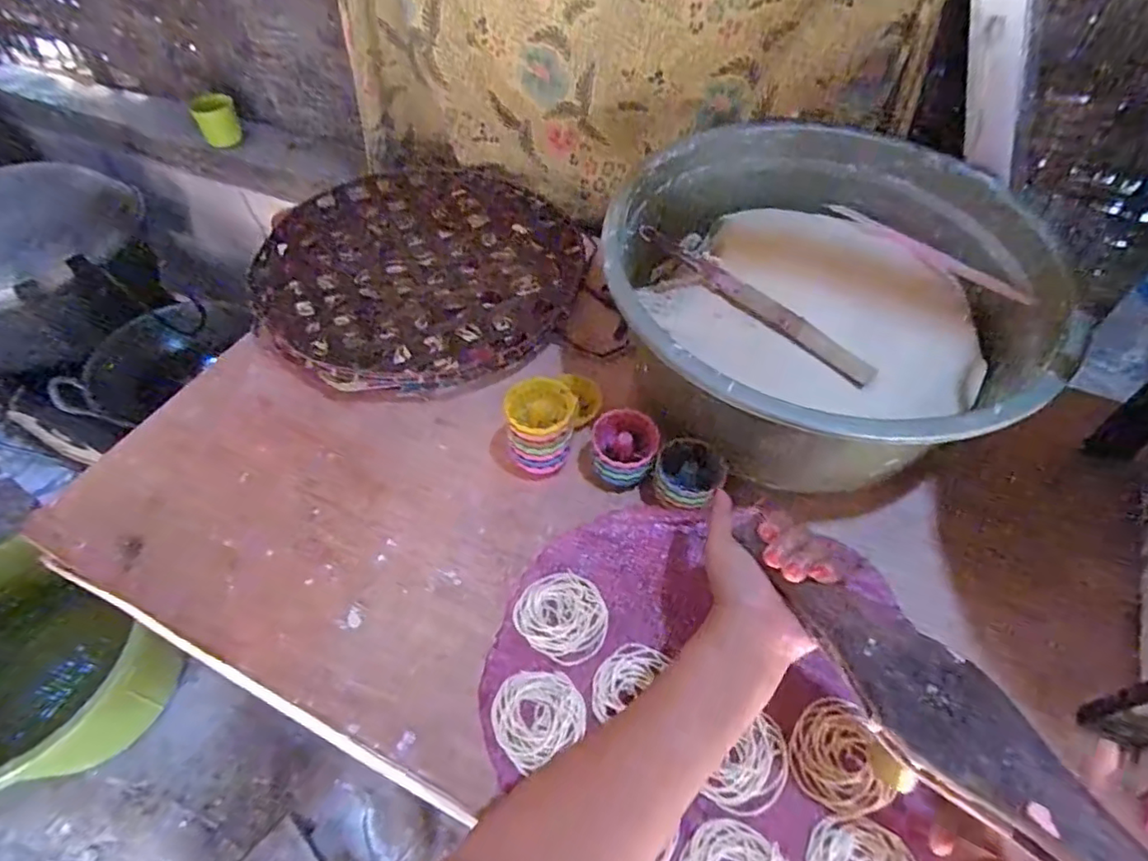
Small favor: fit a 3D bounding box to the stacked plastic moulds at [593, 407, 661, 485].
[{"bbox_3d":[0.048,0.019,0.574,0.060,0.054,0.060,-1,53,1],"label":"stacked plastic moulds"}]

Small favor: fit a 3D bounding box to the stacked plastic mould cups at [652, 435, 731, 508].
[{"bbox_3d":[0.108,0.044,0.562,0.061,0.044,0.062,-1,53,1],"label":"stacked plastic mould cups"}]

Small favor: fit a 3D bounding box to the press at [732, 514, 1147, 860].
[{"bbox_3d":[0.206,0.159,0.341,0.058,0.029,0.301,-28,42,-15],"label":"press"}]

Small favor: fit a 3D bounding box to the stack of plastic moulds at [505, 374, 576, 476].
[{"bbox_3d":[-0.031,0.001,0.572,0.063,0.088,0.066,1,54,1],"label":"stack of plastic moulds"}]

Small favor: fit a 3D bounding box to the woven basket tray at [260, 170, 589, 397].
[{"bbox_3d":[-0.185,-0.204,0.738,0.390,0.041,0.390,-16,58,-8],"label":"woven basket tray"}]

